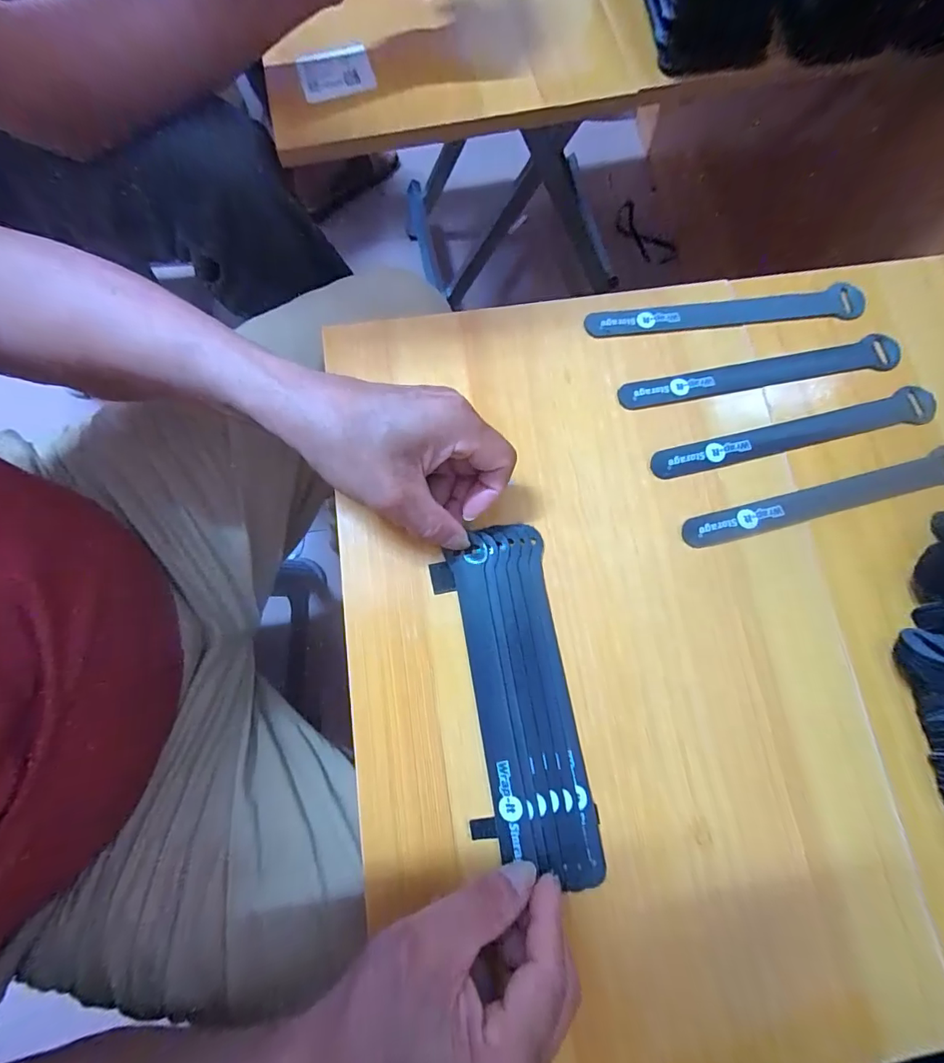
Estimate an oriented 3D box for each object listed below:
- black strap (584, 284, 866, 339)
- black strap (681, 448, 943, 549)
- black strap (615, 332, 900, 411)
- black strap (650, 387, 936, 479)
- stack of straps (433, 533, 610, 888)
[{"bbox_3d":[0.181,-0.155,0.327,0.198,0.005,0.023,-7,76,-1],"label":"black strap"},{"bbox_3d":[0.233,-0.022,0.296,0.199,0.004,0.023,-15,77,-3],"label":"black strap"},{"bbox_3d":[0.200,-0.110,0.318,0.198,0.005,0.023,-9,76,-2],"label":"black strap"},{"bbox_3d":[0.219,-0.066,0.306,0.199,0.004,0.023,-13,76,-3],"label":"black strap"},{"bbox_3d":[0.025,0.096,0.267,0.067,0.010,0.195,-11,76,-2],"label":"stack of straps"}]

